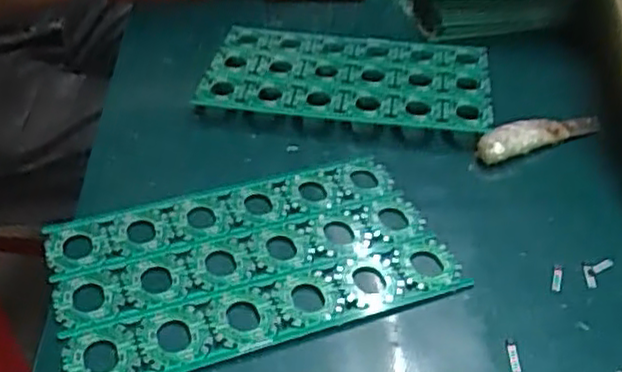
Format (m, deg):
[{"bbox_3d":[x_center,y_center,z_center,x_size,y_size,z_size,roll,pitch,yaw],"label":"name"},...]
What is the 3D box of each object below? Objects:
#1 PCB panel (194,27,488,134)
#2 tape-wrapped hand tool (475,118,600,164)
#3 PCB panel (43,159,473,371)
[{"bbox_3d":[0.028,-0.083,0.526,0.201,0.013,0.133,5,39,7],"label":"PCB panel"},{"bbox_3d":[0.155,-0.036,0.478,0.109,0.018,0.022,-21,43,-23],"label":"tape-wrapped hand tool"},{"bbox_3d":[-0.032,0.038,0.383,0.205,0.008,0.122,-12,39,-20],"label":"PCB panel"}]

